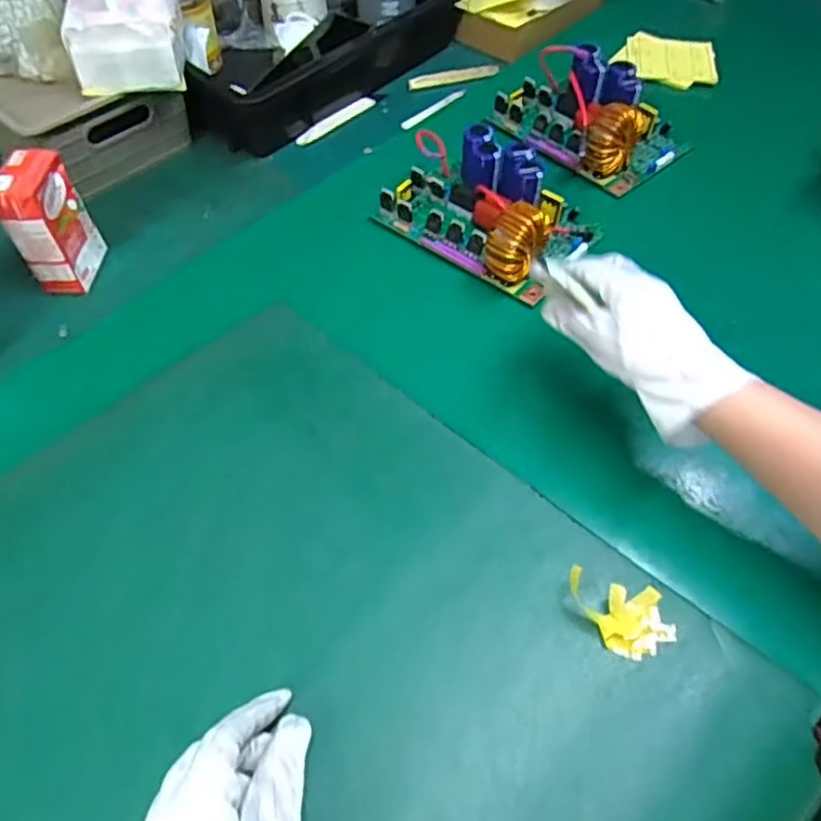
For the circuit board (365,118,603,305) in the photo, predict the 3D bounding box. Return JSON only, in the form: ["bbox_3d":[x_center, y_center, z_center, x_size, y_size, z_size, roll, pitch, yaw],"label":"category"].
[{"bbox_3d":[0.073,-0.198,0.616,0.193,0.063,0.131,36,63,22],"label":"circuit board"}]

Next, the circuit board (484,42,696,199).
[{"bbox_3d":[0.195,-0.324,0.699,0.127,0.059,0.182,-34,62,-21],"label":"circuit board"}]

